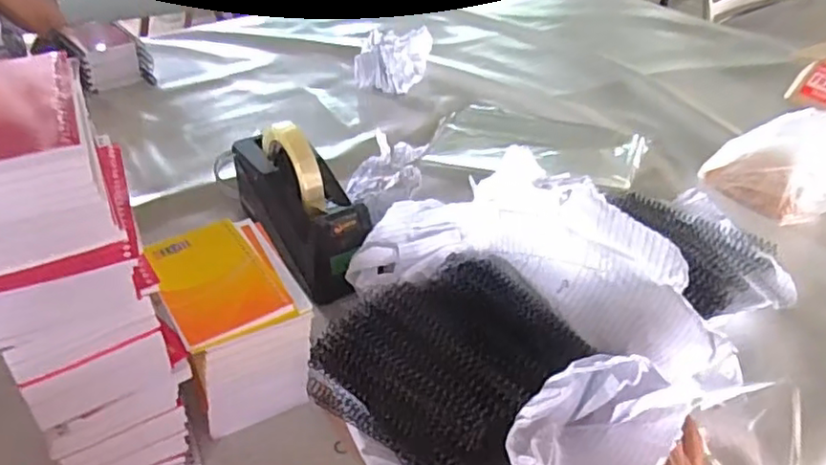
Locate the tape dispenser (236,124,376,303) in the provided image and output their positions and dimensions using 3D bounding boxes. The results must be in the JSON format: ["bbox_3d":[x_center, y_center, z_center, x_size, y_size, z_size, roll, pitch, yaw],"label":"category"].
[{"bbox_3d":[-0.113,-0.034,0.637,0.080,0.114,0.204,-21,42,-25],"label":"tape dispenser"}]

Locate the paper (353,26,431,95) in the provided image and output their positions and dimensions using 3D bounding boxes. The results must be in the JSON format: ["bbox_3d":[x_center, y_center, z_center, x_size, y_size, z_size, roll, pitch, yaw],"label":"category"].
[{"bbox_3d":[-0.033,-0.270,0.997,0.117,0.082,0.082,3,37,3],"label":"paper"}]

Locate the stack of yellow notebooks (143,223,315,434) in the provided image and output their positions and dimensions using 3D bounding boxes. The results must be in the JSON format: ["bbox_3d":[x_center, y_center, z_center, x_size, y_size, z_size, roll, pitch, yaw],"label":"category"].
[{"bbox_3d":[-0.146,0.074,0.529,0.096,0.109,0.137,-17,41,-22],"label":"stack of yellow notebooks"}]

